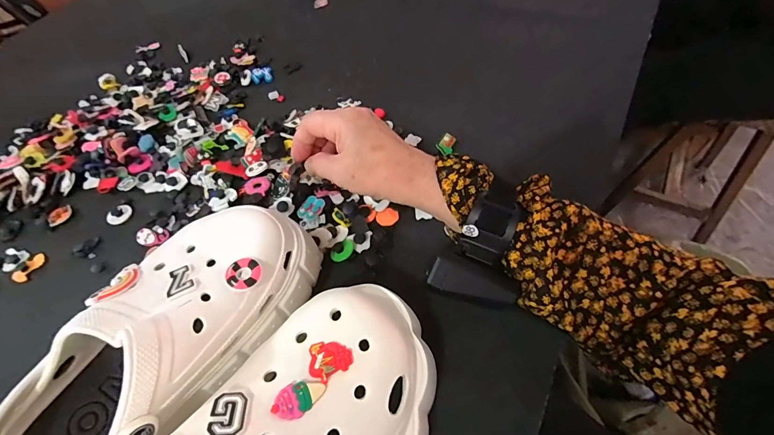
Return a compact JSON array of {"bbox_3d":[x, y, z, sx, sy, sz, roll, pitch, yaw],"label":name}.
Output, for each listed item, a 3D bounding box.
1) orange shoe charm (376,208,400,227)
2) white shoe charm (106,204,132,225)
[{"bbox_3d":[0.001,-0.001,0.357,0.022,0.004,0.018,-23,58,-6],"label":"orange shoe charm"},{"bbox_3d":[-0.294,-0.003,0.401,0.022,0.005,0.024,-4,58,6],"label":"white shoe charm"}]

